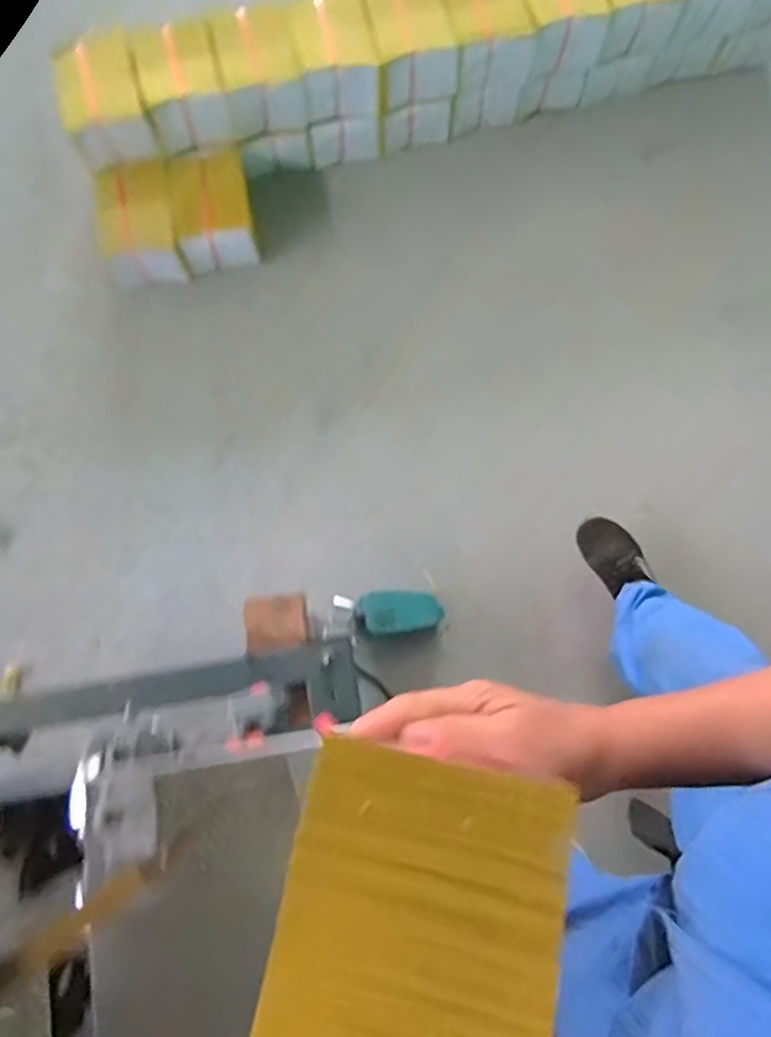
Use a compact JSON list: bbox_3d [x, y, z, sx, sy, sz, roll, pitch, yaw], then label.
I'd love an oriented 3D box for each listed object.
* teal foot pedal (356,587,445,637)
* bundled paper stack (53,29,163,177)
[{"bbox_3d":[0.026,0.177,1.199,0.167,0.020,0.084,-1,76,-16],"label":"teal foot pedal"},{"bbox_3d":[-0.571,-0.846,1.290,0.160,0.163,0.219,-18,77,-3],"label":"bundled paper stack"}]

